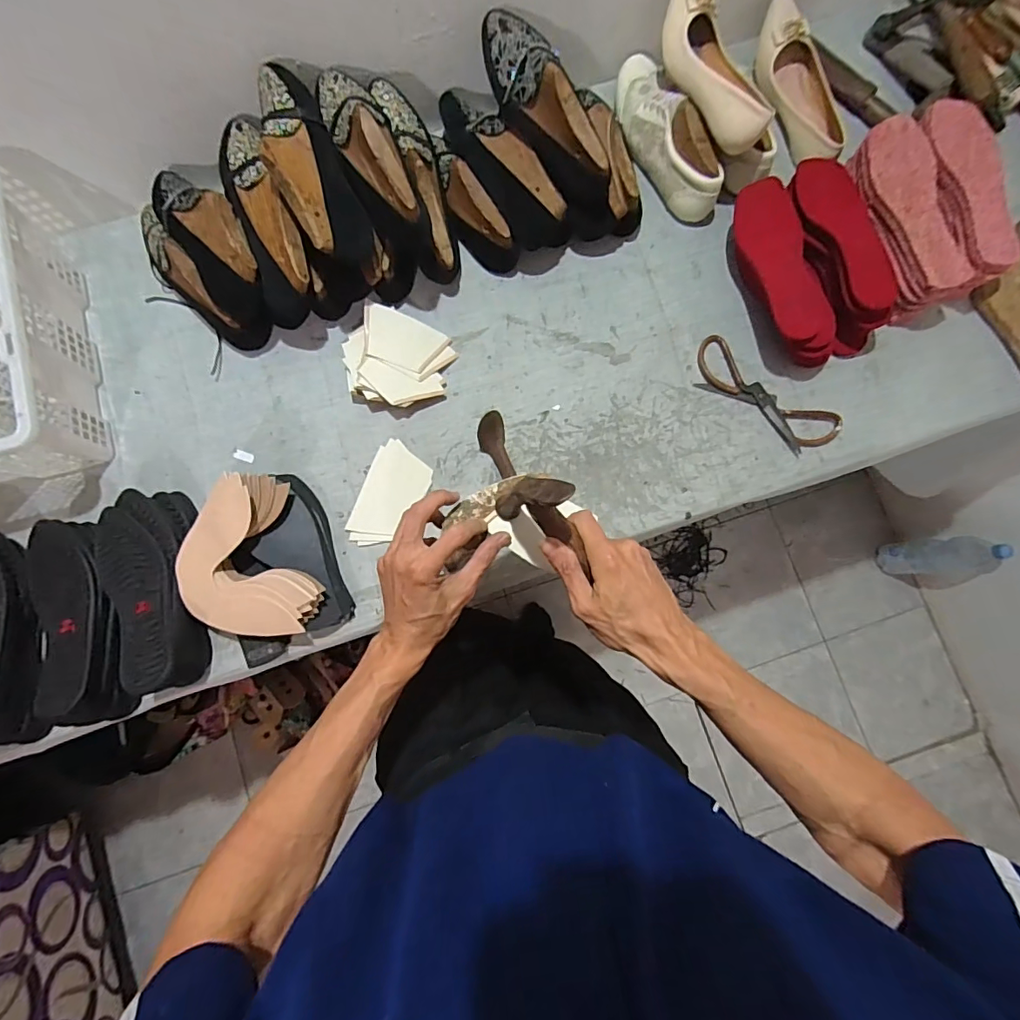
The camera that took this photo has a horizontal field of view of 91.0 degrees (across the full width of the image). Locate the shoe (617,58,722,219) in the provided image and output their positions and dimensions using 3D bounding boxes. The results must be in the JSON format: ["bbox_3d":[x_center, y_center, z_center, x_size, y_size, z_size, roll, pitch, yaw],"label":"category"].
[{"bbox_3d":[0.217,-0.538,0.719,0.069,0.091,0.252,-22,82,-4],"label":"shoe"}]

